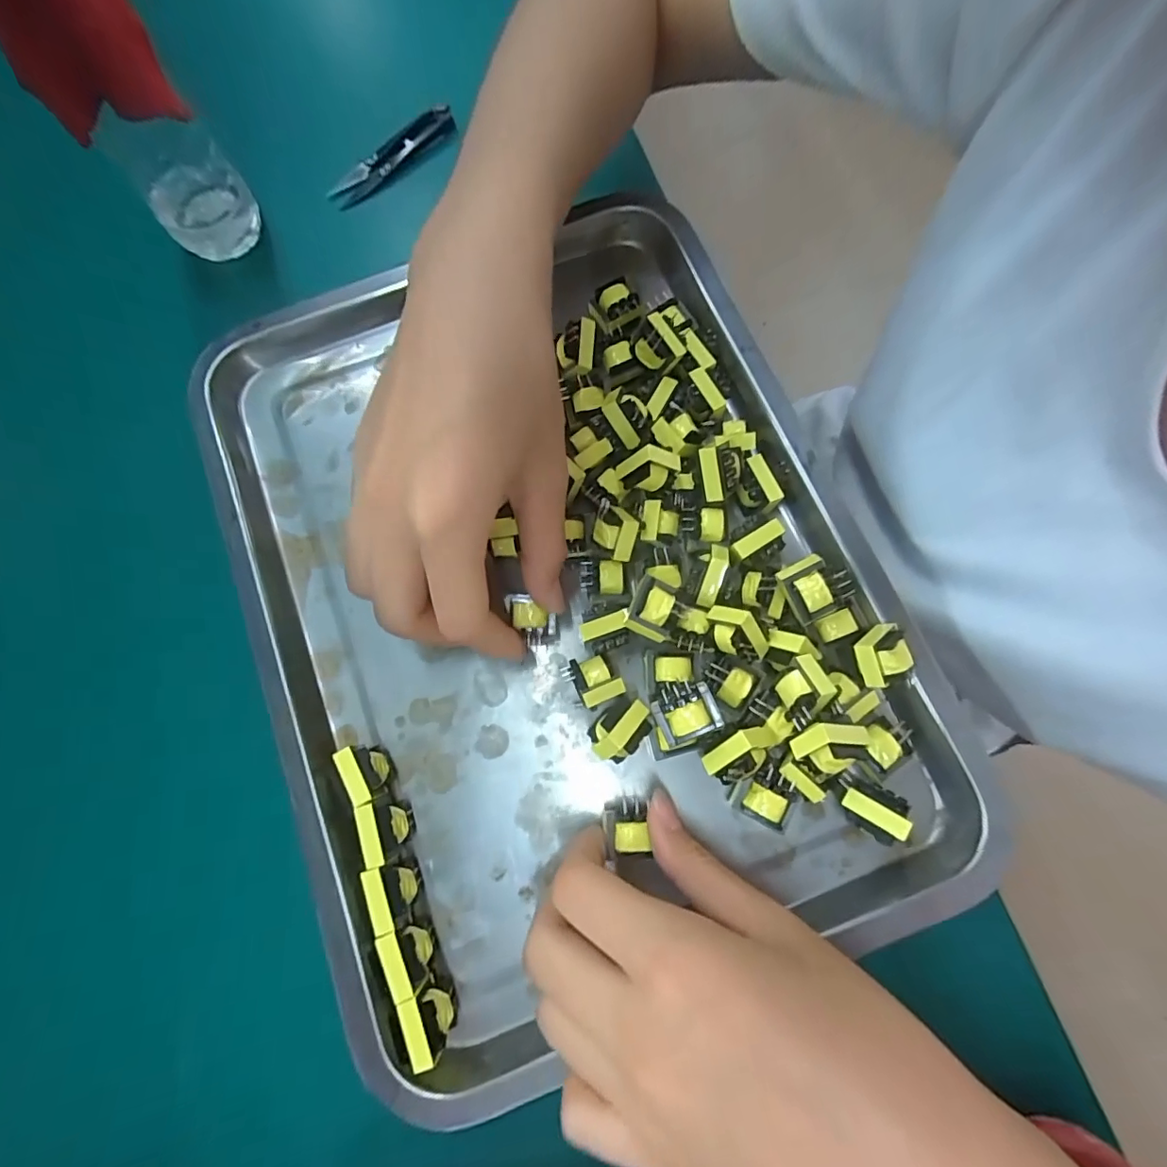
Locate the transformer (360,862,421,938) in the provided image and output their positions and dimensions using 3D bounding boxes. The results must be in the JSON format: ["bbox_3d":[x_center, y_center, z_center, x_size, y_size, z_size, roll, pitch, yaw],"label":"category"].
[{"bbox_3d":[-0.080,0.131,0.229,0.017,0.023,0.025,-20,77,-5],"label":"transformer"}]

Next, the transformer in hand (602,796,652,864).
[{"bbox_3d":[0.018,0.103,0.228,0.018,0.011,0.024,-4,75,-1],"label":"transformer in hand"}]

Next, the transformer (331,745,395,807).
[{"bbox_3d":[-0.095,0.083,0.241,0.016,0.024,0.025,-29,78,-7],"label":"transformer"}]

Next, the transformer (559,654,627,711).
[{"bbox_3d":[0.004,0.045,0.247,0.021,0.024,0.022,-25,77,-6],"label":"transformer"}]

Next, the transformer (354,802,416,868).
[{"bbox_3d":[-0.085,0.106,0.235,0.017,0.023,0.024,-20,77,-5],"label":"transformer"}]

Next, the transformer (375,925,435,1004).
[{"bbox_3d":[-0.071,0.153,0.223,0.017,0.023,0.024,-21,77,-5],"label":"transformer"}]

